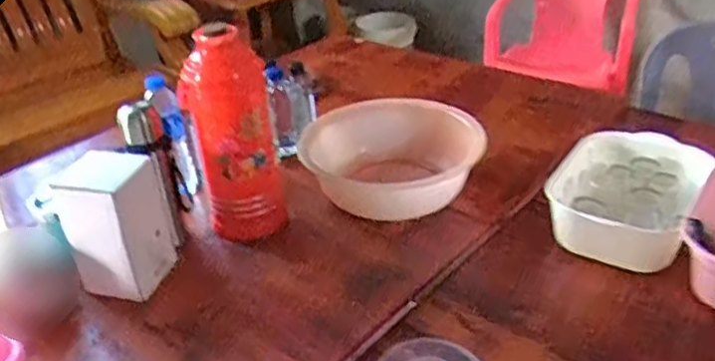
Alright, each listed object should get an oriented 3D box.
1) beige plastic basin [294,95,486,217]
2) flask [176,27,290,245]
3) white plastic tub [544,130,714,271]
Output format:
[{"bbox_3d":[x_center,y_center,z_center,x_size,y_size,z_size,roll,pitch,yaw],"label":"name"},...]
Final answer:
[{"bbox_3d":[0.049,-0.038,1.199,0.320,0.123,0.249,9,35,19],"label":"beige plastic basin"},{"bbox_3d":[-0.206,-0.076,1.111,0.135,0.343,0.137,-13,34,-14],"label":"flask"},{"bbox_3d":[0.423,0.020,1.084,0.231,0.091,0.244,14,37,25],"label":"white plastic tub"}]

